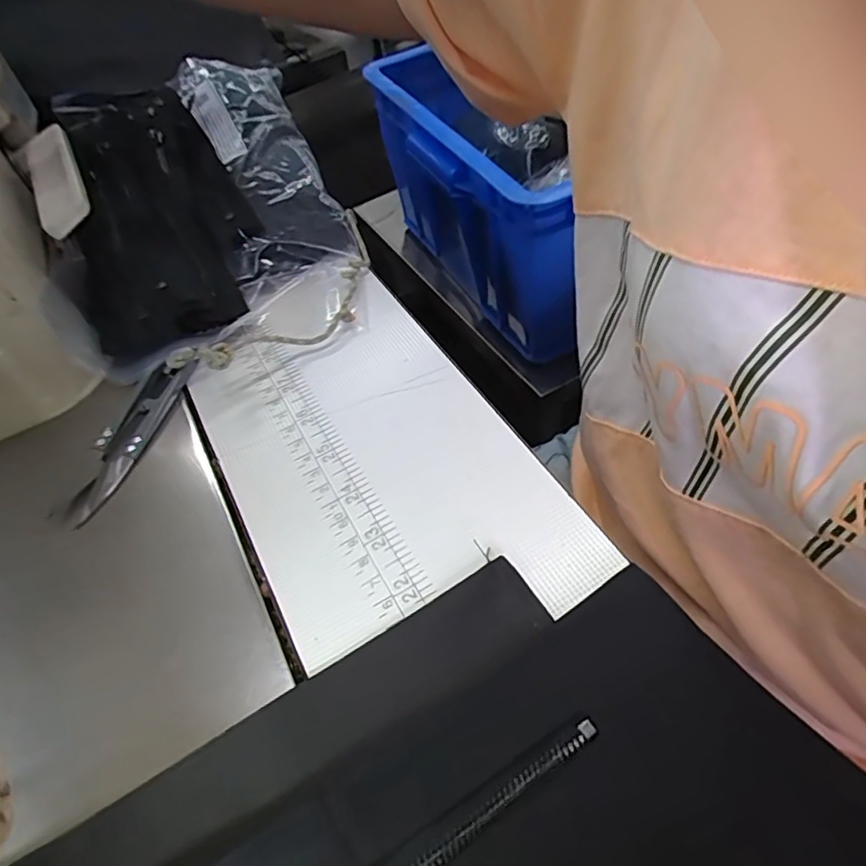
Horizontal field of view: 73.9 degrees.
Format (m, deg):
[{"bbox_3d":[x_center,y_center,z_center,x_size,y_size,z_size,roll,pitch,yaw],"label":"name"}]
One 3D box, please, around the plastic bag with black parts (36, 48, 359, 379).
[{"bbox_3d":[-0.150,-0.154,0.365,0.155,0.065,0.273,-21,55,-9],"label":"plastic bag with black parts"}]

